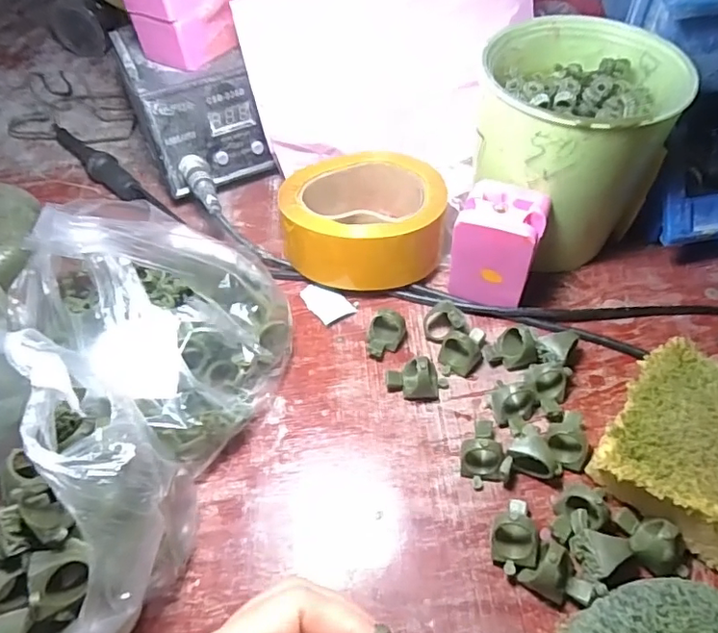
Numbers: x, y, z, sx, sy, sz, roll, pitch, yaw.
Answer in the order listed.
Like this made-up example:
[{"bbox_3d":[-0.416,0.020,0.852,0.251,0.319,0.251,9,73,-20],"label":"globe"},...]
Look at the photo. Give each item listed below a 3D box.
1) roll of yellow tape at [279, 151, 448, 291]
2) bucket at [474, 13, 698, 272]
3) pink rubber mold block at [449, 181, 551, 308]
[{"bbox_3d":[0.004,-0.068,0.370,0.105,0.052,0.091,2,53,3],"label":"roll of yellow tape"},{"bbox_3d":[0.136,-0.105,0.351,0.094,0.120,0.114,-9,53,-5],"label":"bucket"},{"bbox_3d":[0.083,-0.040,0.331,0.046,0.072,0.035,19,56,16],"label":"pink rubber mold block"}]

